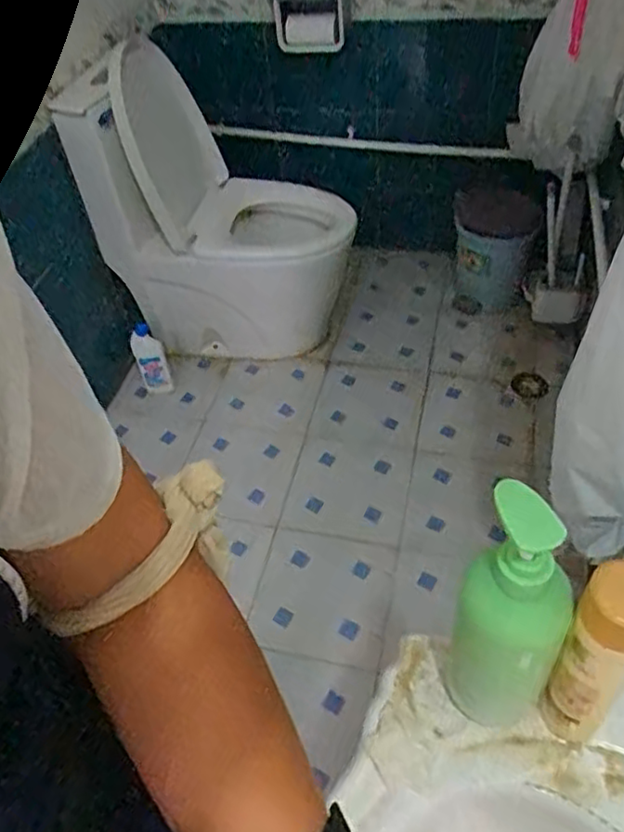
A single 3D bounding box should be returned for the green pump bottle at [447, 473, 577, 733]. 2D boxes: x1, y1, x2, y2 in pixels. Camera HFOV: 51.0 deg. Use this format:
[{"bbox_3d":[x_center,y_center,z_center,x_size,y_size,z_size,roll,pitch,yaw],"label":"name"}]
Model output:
[{"bbox_3d":[0.141,0.154,0.475,0.073,0.241,0.063,21,54,23],"label":"green pump bottle"}]

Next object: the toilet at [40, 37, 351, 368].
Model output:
[{"bbox_3d":[-0.219,-0.569,1.829,0.651,0.759,0.435,3,49,9],"label":"toilet"}]

